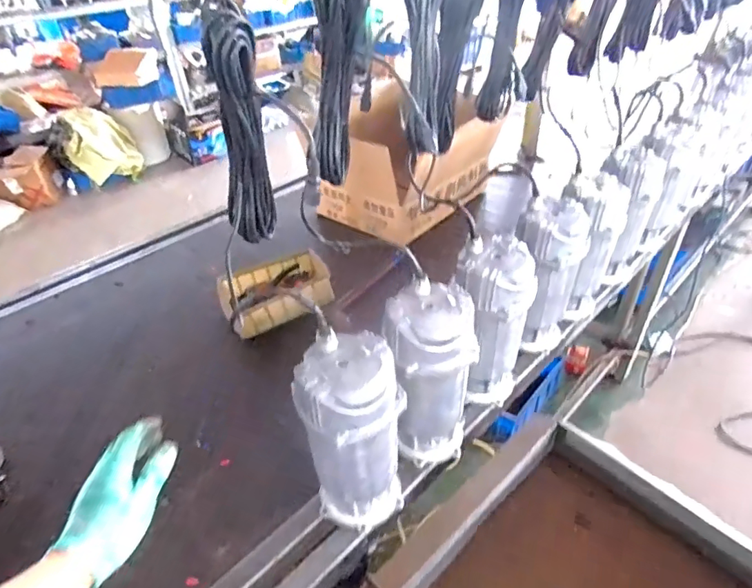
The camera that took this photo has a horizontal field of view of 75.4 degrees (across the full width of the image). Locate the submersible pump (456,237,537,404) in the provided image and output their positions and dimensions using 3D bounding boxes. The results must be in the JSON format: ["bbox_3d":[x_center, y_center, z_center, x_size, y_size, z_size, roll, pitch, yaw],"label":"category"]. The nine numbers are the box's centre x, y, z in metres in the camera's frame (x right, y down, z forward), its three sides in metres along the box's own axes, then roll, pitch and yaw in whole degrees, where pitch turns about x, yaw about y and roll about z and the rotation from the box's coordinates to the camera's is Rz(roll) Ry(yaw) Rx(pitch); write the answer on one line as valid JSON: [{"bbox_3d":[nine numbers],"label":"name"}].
[{"bbox_3d":[0.199,0.057,0.850,0.124,0.289,0.121,5,38,12],"label":"submersible pump"}]

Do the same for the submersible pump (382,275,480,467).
[{"bbox_3d":[0.084,0.140,0.760,0.130,0.299,0.110,2,38,8],"label":"submersible pump"}]

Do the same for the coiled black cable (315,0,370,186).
[{"bbox_3d":[-0.057,-0.355,0.816,0.110,0.332,0.055,-12,38,-10],"label":"coiled black cable"}]

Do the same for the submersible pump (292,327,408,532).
[{"bbox_3d":[-0.032,0.205,0.687,0.125,0.298,0.118,-3,37,2],"label":"submersible pump"}]

